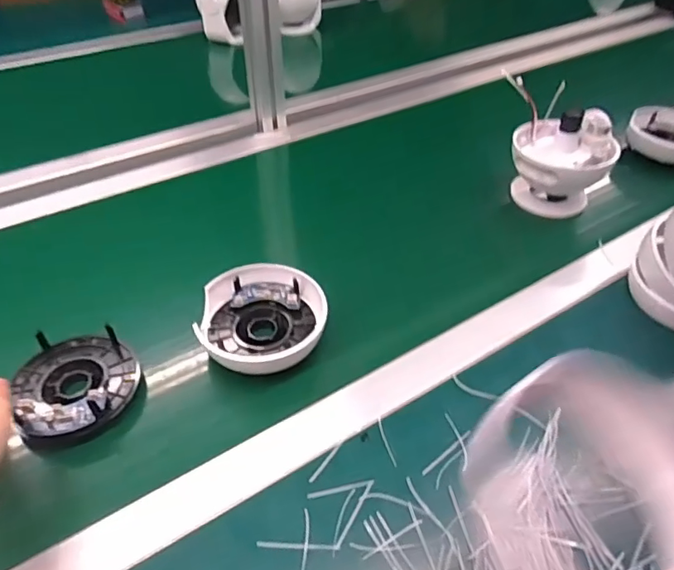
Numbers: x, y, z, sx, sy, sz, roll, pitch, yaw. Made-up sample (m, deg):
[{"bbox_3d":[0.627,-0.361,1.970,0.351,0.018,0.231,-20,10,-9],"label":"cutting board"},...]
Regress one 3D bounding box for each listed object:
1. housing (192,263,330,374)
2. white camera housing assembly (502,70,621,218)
[{"bbox_3d":[-0.068,0.028,0.465,0.109,0.040,0.093,-10,46,-9],"label":"housing"},{"bbox_3d":[0.268,-0.165,0.624,0.111,0.121,0.144,2,46,3],"label":"white camera housing assembly"}]

